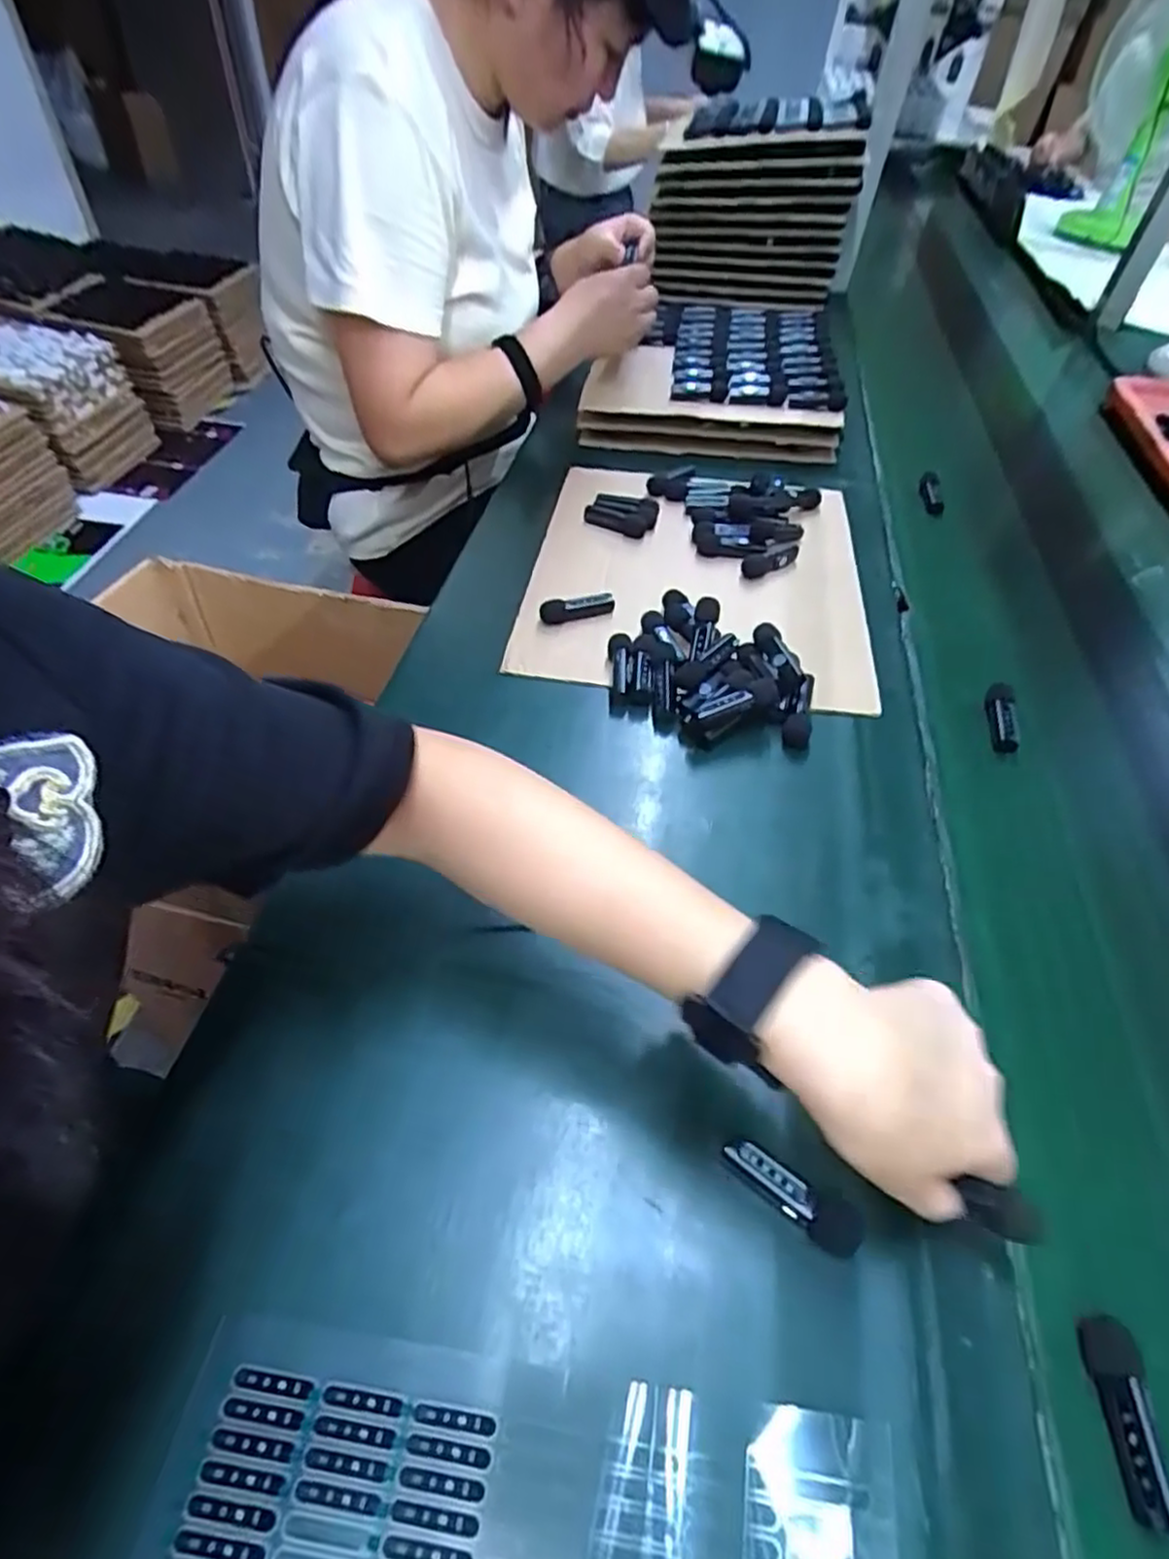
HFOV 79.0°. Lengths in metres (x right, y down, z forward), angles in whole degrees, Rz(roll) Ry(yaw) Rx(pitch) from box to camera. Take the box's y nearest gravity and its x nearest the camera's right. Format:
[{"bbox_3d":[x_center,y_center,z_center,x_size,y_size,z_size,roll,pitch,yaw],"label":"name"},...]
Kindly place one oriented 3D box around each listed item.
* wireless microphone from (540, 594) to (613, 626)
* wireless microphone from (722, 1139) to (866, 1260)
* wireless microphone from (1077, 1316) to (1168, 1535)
[{"bbox_3d":[-0.005,-0.145,0.597,0.063,0.013,0.017,-9,51,-13],"label":"wireless microphone"},{"bbox_3d":[0.093,0.186,0.317,0.065,0.014,0.018,28,55,20],"label":"wireless microphone"},{"bbox_3d":[0.215,0.252,0.280,0.015,0.013,0.062,6,50,4],"label":"wireless microphone"}]

